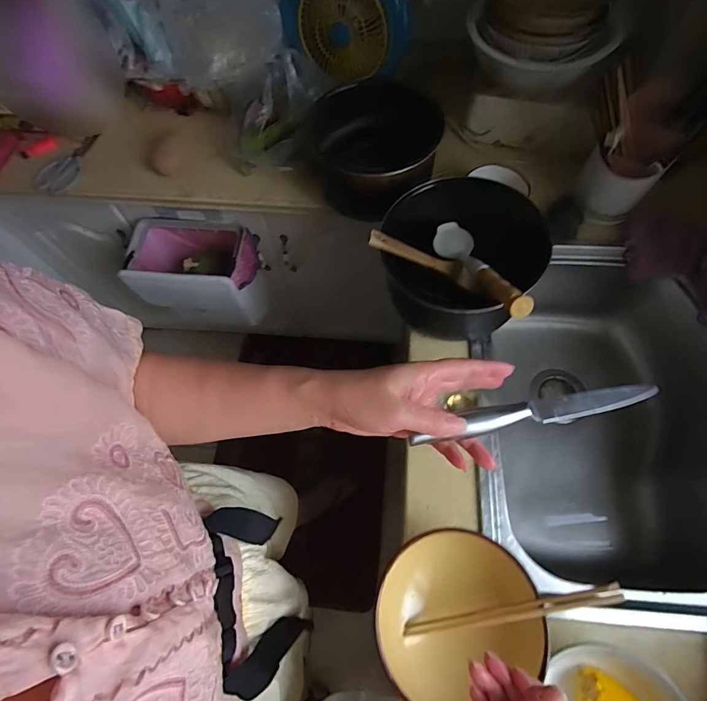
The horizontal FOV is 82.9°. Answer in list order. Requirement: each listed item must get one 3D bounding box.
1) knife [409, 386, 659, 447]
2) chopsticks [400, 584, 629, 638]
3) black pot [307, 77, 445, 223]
[{"bbox_3d":[0.153,0.052,0.338,0.212,0.012,0.020,-9,65,-4],"label":"knife"},{"bbox_3d":[0.167,0.286,0.434,0.233,0.017,0.015,-19,65,12],"label":"chopsticks"},{"bbox_3d":[0.051,-0.362,0.714,0.236,0.099,0.237,-1,65,3],"label":"black pot"}]

